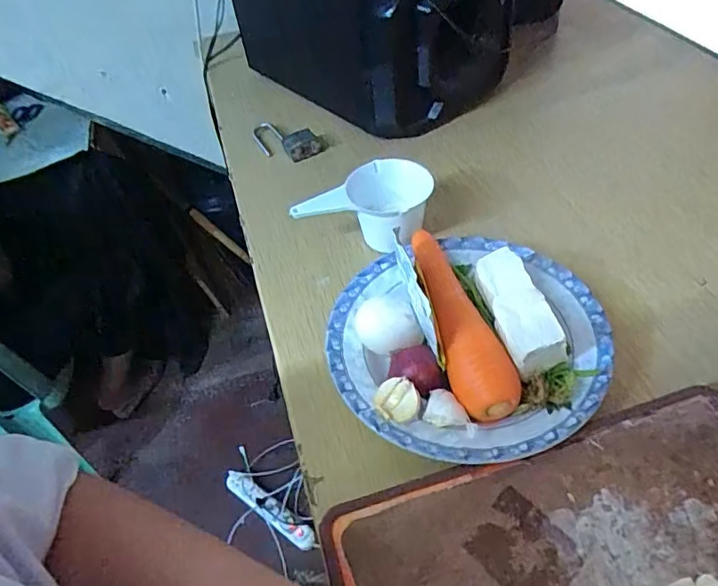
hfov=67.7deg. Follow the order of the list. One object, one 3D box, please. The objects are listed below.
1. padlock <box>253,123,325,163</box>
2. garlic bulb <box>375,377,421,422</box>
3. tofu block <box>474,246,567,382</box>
[{"bbox_3d":[-0.096,-0.200,0.692,0.107,0.026,0.053,20,54,24],"label":"padlock"},{"bbox_3d":[0.028,0.078,0.391,0.032,0.019,0.028,2,49,10],"label":"garlic bulb"},{"bbox_3d":[0.120,0.011,0.420,0.040,0.040,0.105,-13,48,-4],"label":"tofu block"}]

